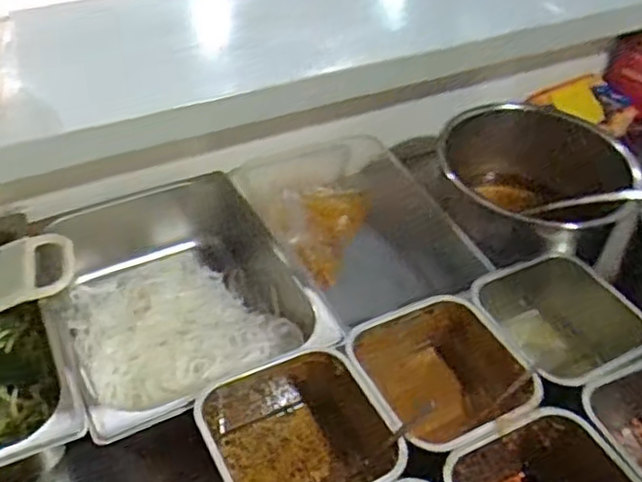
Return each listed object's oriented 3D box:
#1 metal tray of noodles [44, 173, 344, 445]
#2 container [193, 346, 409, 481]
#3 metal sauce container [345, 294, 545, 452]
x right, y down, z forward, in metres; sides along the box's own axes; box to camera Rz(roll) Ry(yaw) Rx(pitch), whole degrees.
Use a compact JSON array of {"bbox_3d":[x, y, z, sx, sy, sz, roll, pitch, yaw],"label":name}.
[{"bbox_3d":[-0.162,0.073,0.782,0.258,0.091,0.327,-16,46,-22],"label":"metal tray of noodles"},{"bbox_3d":[-0.022,0.196,0.641,0.159,0.085,0.154,-19,47,-24],"label":"container"},{"bbox_3d":[0.116,0.158,0.714,0.157,0.106,0.161,-18,47,-23],"label":"metal sauce container"}]

